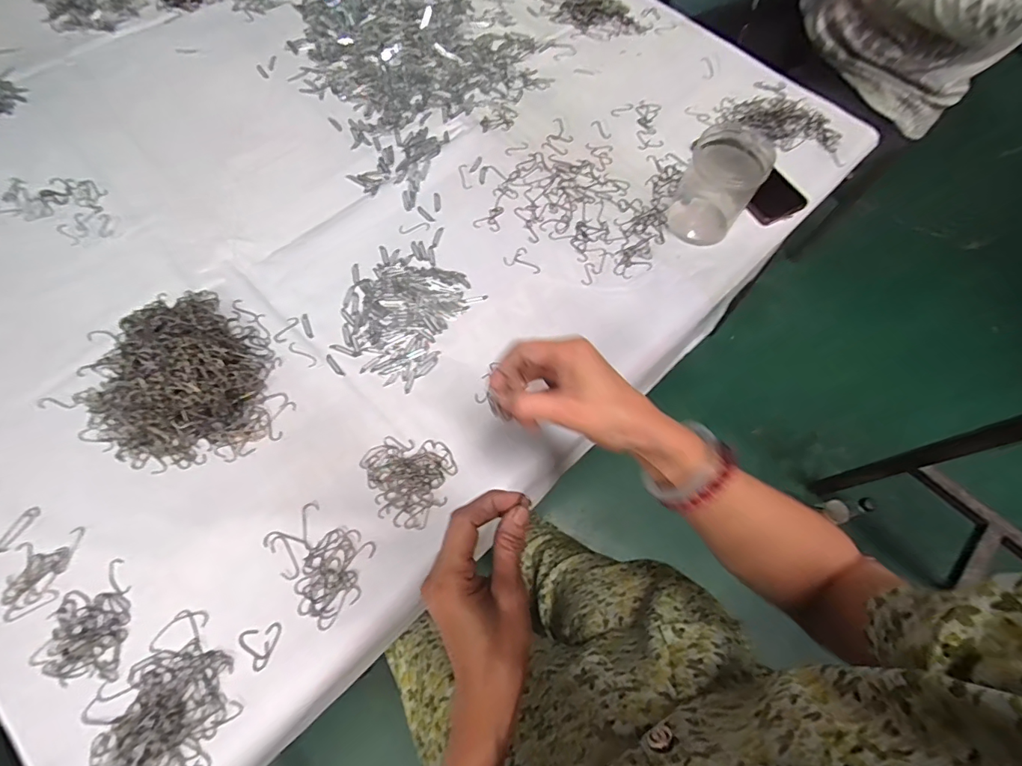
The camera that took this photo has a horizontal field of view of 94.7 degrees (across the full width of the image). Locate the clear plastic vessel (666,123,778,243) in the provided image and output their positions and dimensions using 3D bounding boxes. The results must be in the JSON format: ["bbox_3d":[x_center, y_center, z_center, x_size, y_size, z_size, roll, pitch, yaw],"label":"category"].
[{"bbox_3d":[0.259,-0.247,0.593,0.088,0.103,0.084,28,69,9],"label":"clear plastic vessel"}]

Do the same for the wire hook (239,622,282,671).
[{"bbox_3d":[-0.221,0.231,0.420,0.034,0.004,0.036,-38,74,-16],"label":"wire hook"}]

